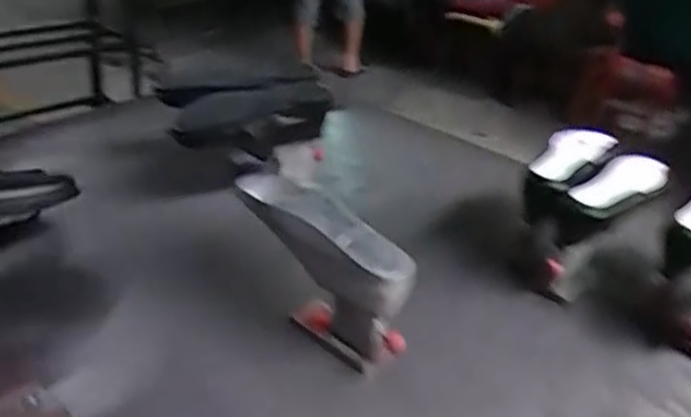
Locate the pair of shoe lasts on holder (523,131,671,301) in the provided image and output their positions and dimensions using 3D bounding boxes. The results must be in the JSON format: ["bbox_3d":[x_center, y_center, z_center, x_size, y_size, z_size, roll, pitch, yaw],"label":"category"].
[{"bbox_3d":[0.412,0.008,1.155,0.189,0.190,0.286,26,36,28],"label":"pair of shoe lasts on holder"}]

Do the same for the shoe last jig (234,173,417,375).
[{"bbox_3d":[-0.046,0.076,0.931,0.086,0.191,0.309,-23,42,-40],"label":"shoe last jig"}]

